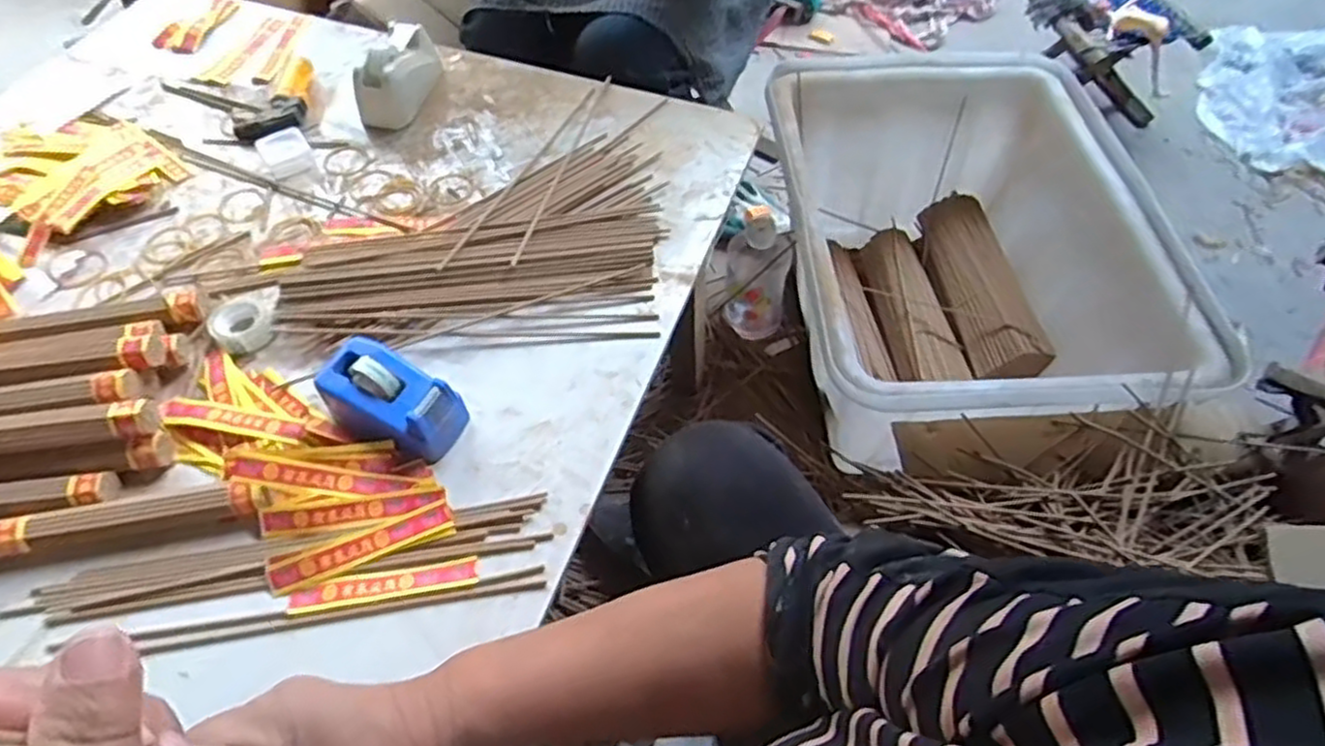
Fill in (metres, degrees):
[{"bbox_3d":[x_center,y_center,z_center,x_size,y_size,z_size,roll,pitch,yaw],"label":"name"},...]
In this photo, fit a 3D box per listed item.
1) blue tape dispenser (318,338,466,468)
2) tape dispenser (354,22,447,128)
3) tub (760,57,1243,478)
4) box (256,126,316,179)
[{"bbox_3d":[-0.204,0.021,0.543,0.102,0.050,0.061,25,59,15],"label":"blue tape dispenser"},{"bbox_3d":[-0.280,-0.320,0.773,0.052,0.061,0.117,14,57,8],"label":"tape dispenser"},{"bbox_3d":[0.381,-0.149,1.005,0.448,0.276,0.604,-2,56,-2],"label":"tub"},{"bbox_3d":[-0.378,-0.222,0.729,0.043,0.016,0.050,-29,61,-19],"label":"box"}]

